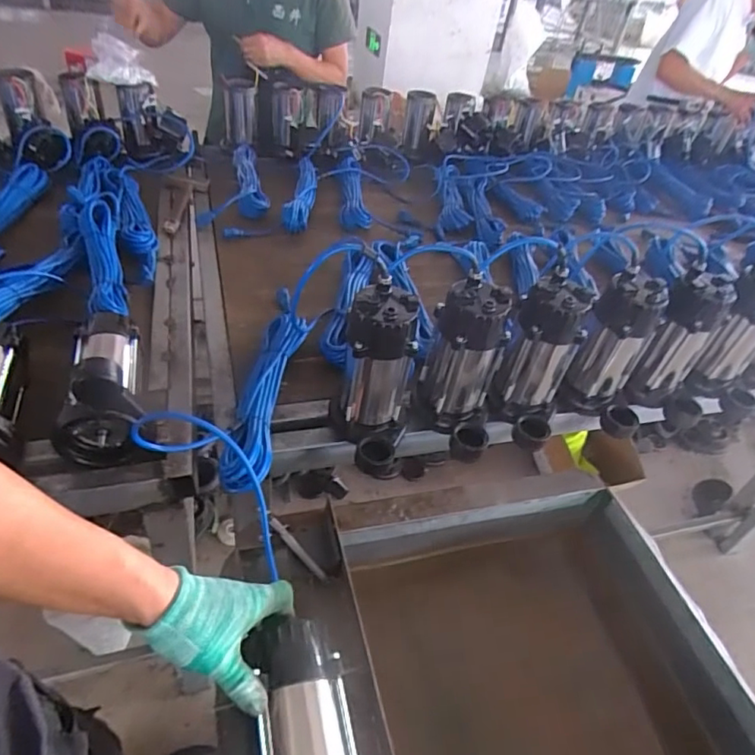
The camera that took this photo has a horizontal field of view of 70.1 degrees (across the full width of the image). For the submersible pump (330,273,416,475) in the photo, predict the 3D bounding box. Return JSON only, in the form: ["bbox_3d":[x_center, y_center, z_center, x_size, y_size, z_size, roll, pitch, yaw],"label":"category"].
[{"bbox_3d":[-0.007,0.004,0.748,0.114,0.227,0.140,6,42,-5],"label":"submersible pump"}]

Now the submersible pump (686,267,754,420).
[{"bbox_3d":[0.624,-0.057,0.927,0.110,0.250,0.105,20,43,12],"label":"submersible pump"}]

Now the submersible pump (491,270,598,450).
[{"bbox_3d":[0.243,-0.022,0.811,0.109,0.223,0.126,24,43,15],"label":"submersible pump"}]

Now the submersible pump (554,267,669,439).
[{"bbox_3d":[0.397,-0.036,0.868,0.132,0.229,0.136,30,45,21],"label":"submersible pump"}]

